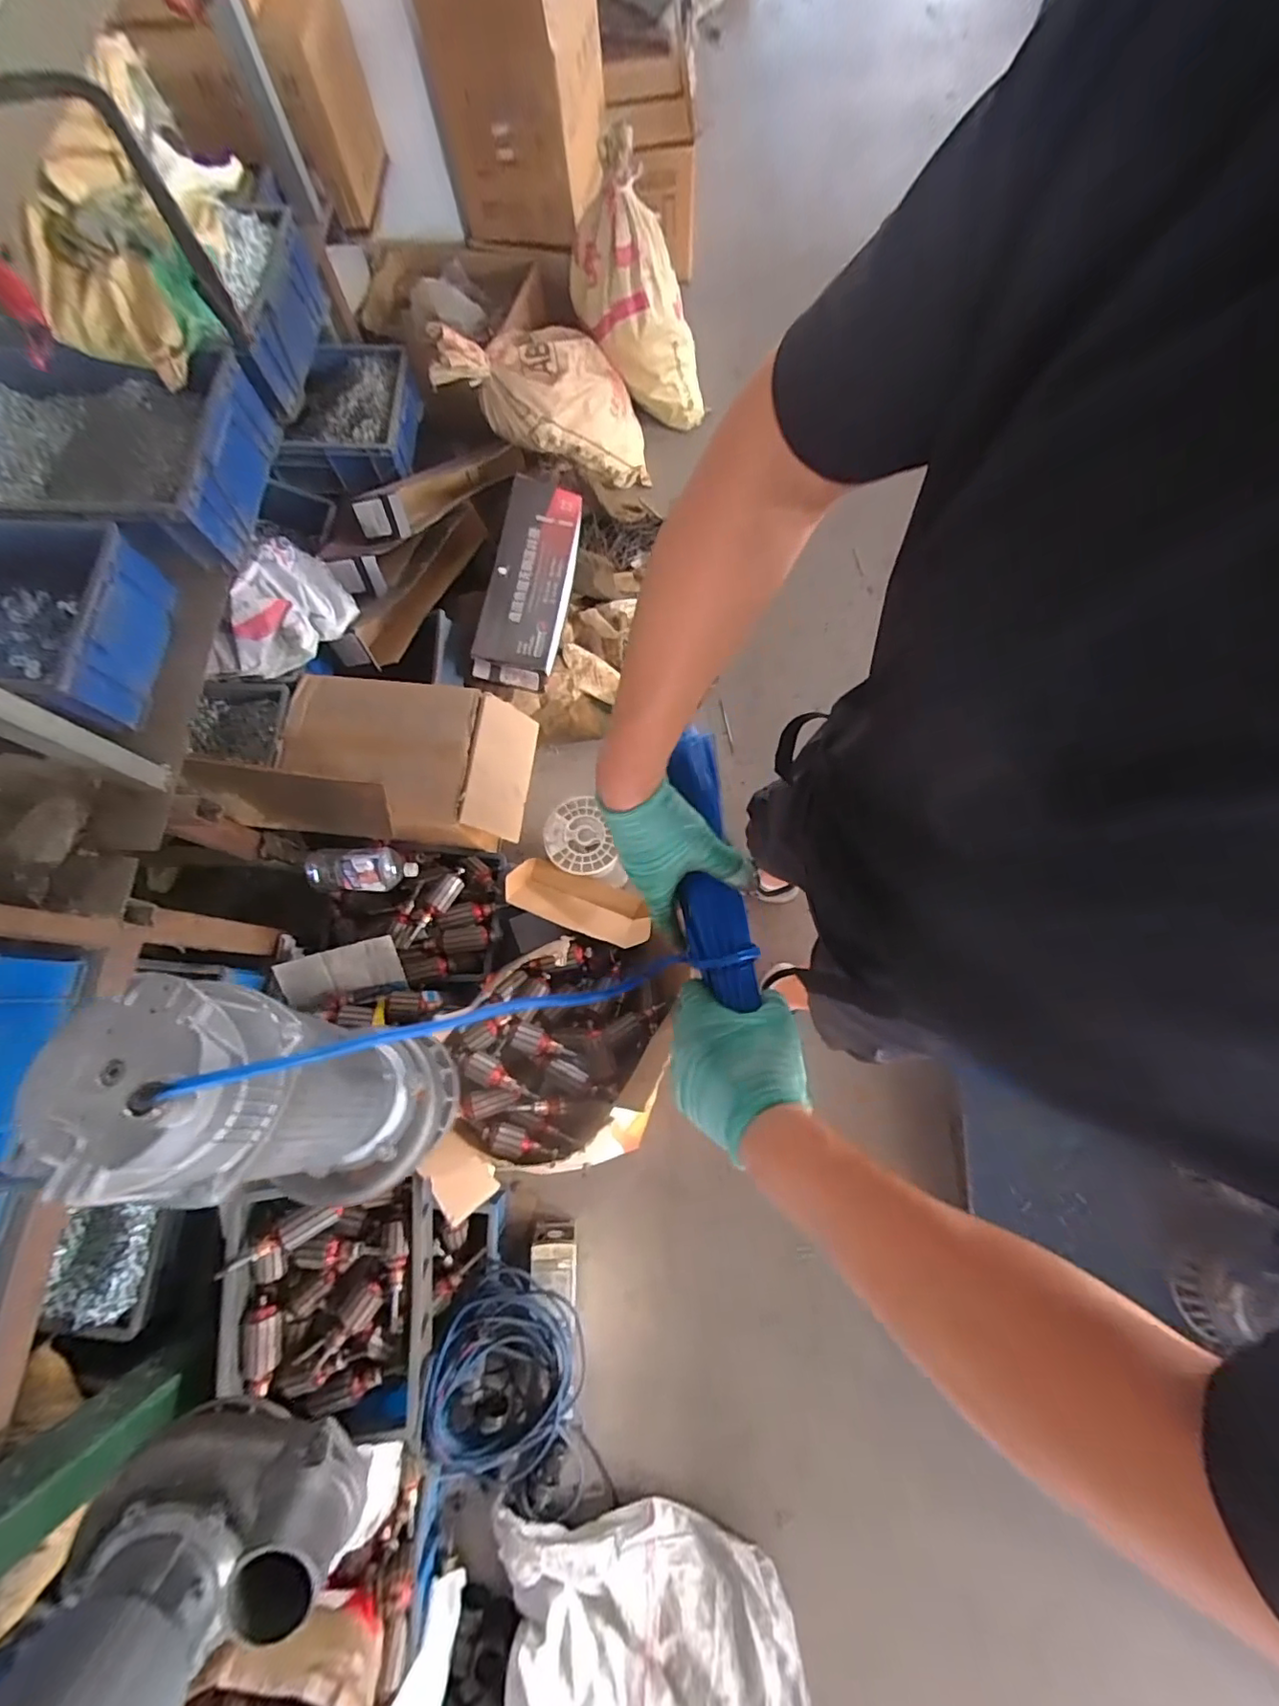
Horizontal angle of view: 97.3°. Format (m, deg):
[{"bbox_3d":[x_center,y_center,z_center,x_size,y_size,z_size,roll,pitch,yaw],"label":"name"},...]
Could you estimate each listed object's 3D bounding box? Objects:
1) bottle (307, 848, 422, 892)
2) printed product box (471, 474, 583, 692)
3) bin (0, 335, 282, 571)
[{"bbox_3d":[-0.621,0.037,1.256,0.238,0.087,0.090,0,75,2],"label":"bottle"},{"bbox_3d":[-0.277,-0.698,1.435,0.188,0.086,0.575,8,75,4],"label":"printed product box"},{"bbox_3d":[-0.974,-0.695,0.992,0.591,0.145,0.379,6,75,4],"label":"bin"}]

